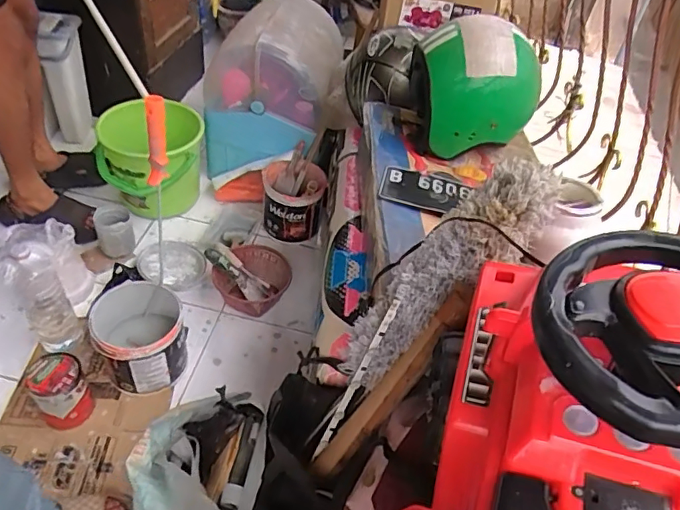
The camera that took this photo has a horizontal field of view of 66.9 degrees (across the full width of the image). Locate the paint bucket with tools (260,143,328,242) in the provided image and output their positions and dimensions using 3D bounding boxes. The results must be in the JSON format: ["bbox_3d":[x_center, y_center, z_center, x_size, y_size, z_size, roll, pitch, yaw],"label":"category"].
[{"bbox_3d":[-0.135,-0.172,1.513,0.184,0.184,0.202,6,45,-2],"label":"paint bucket with tools"}]

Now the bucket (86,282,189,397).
[{"bbox_3d":[-0.436,0.182,1.138,0.181,0.182,0.207,-15,50,-21],"label":"bucket"}]

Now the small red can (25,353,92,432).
[{"bbox_3d":[-0.558,0.280,1.039,0.109,0.124,0.100,4,46,-4],"label":"small red can"}]

